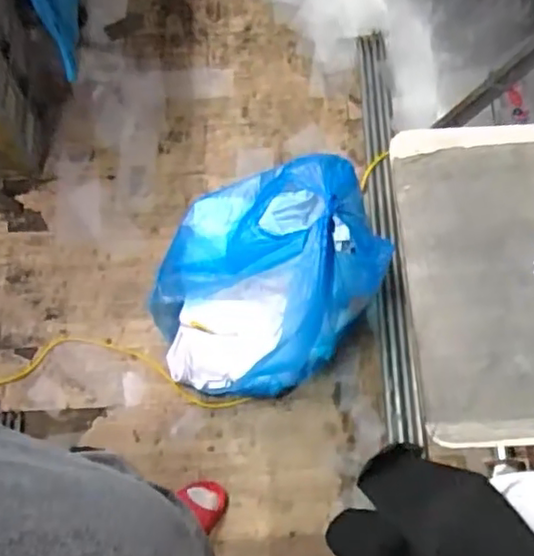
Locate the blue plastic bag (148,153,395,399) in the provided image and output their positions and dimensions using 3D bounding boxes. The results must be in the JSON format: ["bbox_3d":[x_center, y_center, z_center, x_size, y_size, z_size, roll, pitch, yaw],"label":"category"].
[{"bbox_3d":[-0.045,0.010,1.332,0.448,0.454,0.466,36,74,10],"label":"blue plastic bag"}]

